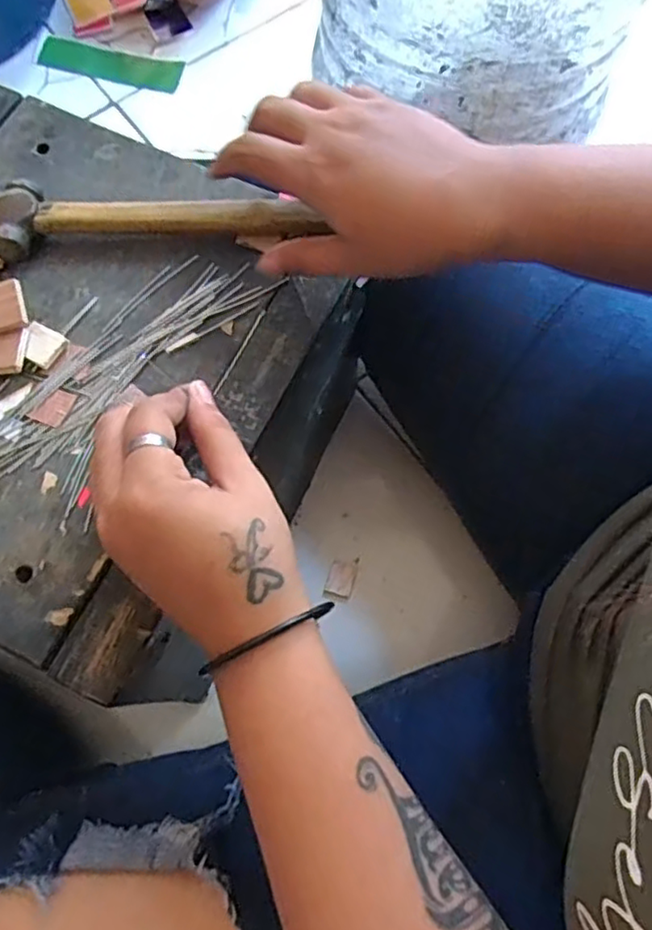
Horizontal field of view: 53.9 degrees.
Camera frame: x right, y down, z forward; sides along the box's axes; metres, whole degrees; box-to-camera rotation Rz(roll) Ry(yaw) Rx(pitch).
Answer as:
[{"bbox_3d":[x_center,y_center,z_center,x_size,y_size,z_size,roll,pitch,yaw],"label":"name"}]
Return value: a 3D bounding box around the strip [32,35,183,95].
[{"bbox_3d":[-0.223,-0.415,0.662,0.148,0.010,0.047,13,72,5],"label":"strip"}]

